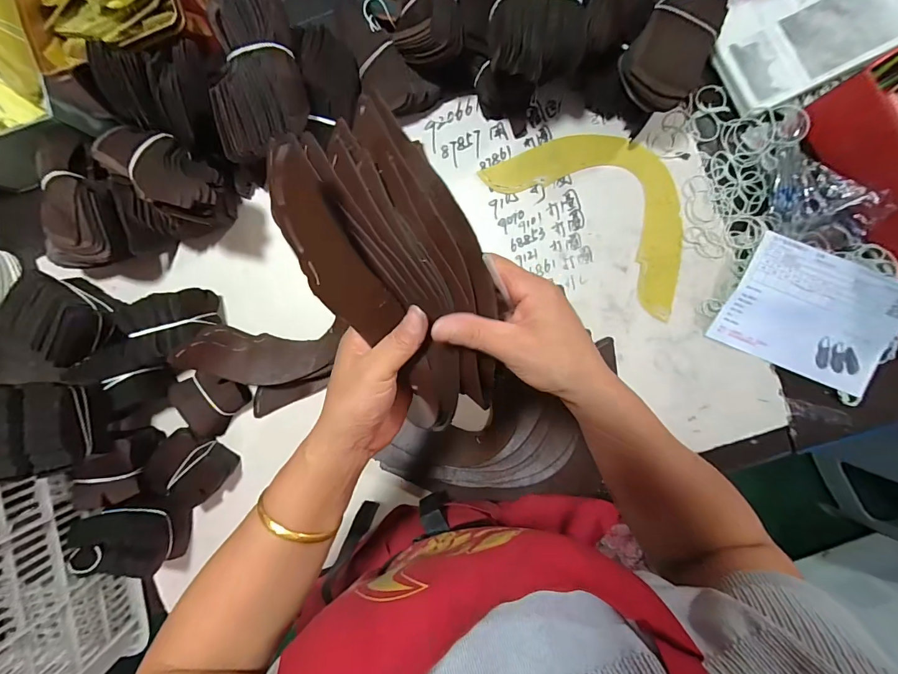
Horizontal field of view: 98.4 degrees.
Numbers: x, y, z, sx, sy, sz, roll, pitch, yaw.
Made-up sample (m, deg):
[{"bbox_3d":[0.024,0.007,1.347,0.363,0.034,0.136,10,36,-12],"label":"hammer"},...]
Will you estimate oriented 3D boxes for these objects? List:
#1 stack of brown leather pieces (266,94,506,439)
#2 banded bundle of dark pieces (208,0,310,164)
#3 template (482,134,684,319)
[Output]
[{"bbox_3d":[-0.033,-0.045,0.290,0.110,0.070,0.224,-29,109,4],"label":"stack of brown leather pieces"},{"bbox_3d":[-0.227,-0.302,0.456,0.095,0.067,0.166,-2,91,5],"label":"banded bundle of dark pieces"},{"bbox_3d":[0.216,-0.184,0.525,0.305,0.008,0.158,39,94,3],"label":"template"}]

